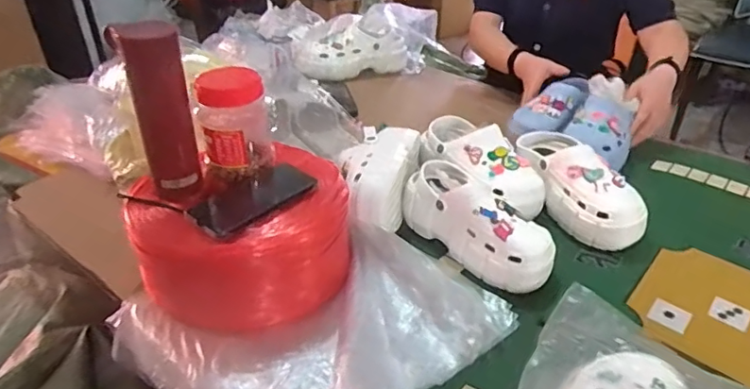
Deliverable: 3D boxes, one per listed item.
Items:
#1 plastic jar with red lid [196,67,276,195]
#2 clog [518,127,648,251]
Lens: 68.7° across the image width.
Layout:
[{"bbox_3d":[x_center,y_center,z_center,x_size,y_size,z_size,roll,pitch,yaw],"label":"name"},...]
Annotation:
[{"bbox_3d":[-0.185,-0.092,0.721,0.094,0.140,0.076,-11,35,-14],"label":"plastic jar with red lid"},{"bbox_3d":[0.320,-0.020,0.862,0.100,0.092,0.242,-13,48,-17],"label":"clog"}]

